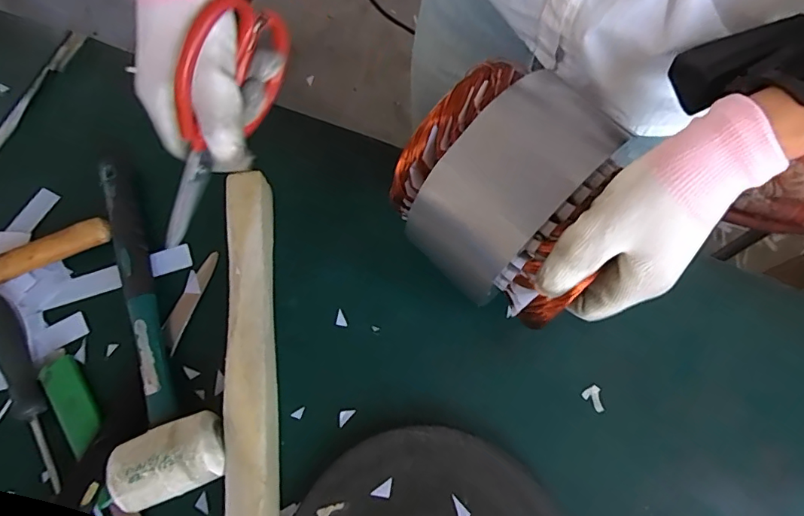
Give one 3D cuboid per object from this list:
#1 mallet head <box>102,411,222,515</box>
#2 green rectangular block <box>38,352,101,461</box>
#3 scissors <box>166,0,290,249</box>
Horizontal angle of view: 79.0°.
[{"bbox_3d":[-0.159,0.138,0.336,0.072,0.036,0.046,-22,71,-6],"label":"mallet head"},{"bbox_3d":[-0.251,0.108,0.368,0.026,0.007,0.079,-35,73,-10],"label":"green rectangular block"},{"bbox_3d":[-0.116,-0.078,0.303,0.009,0.081,0.155,31,108,12],"label":"scissors"}]

